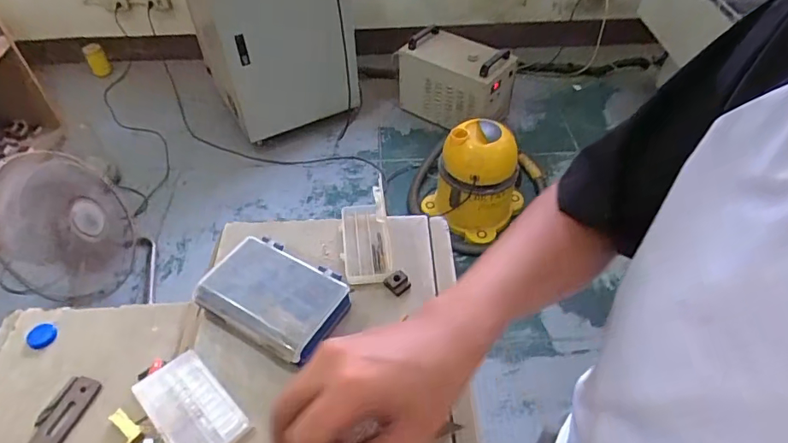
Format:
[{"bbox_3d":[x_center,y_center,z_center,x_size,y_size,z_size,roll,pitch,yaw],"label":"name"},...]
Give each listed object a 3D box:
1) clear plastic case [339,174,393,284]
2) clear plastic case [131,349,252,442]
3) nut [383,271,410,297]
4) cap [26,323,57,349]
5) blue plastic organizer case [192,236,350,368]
[{"bbox_3d":[-0.029,0.003,0.473,0.045,0.065,0.095,-5,48,-4],"label":"clear plastic case"},{"bbox_3d":[-0.156,0.143,0.378,0.052,0.011,0.088,-37,57,-28],"label":"clear plastic case"},{"bbox_3d":[0.004,0.057,0.458,0.019,0.011,0.019,-28,53,-22],"label":"nut"},{"bbox_3d":[-0.426,0.138,0.595,0.035,0.007,0.031,25,53,22],"label":"cap"},{"bbox_3d":[-0.104,0.063,0.429,0.121,0.023,0.083,22,52,20],"label":"blue plastic organizer case"}]

